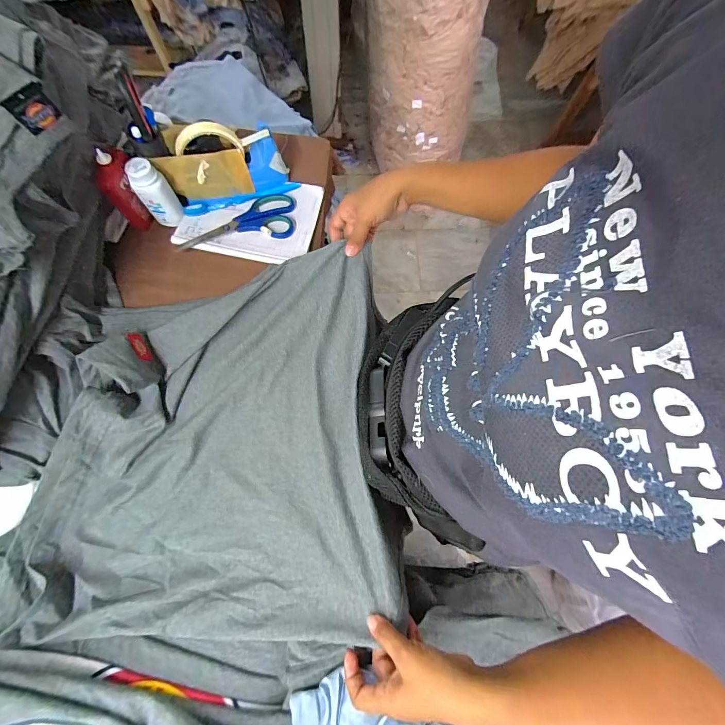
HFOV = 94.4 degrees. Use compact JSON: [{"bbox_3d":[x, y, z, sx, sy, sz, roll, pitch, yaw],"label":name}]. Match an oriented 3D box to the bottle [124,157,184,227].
[{"bbox_3d":[-0.297,-0.241,0.486,0.044,0.098,0.035,-42,81,-11],"label":"bottle"}]

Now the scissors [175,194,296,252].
[{"bbox_3d":[-0.196,-0.223,0.526,0.179,0.011,0.078,-10,76,-4],"label":"scissors"}]

